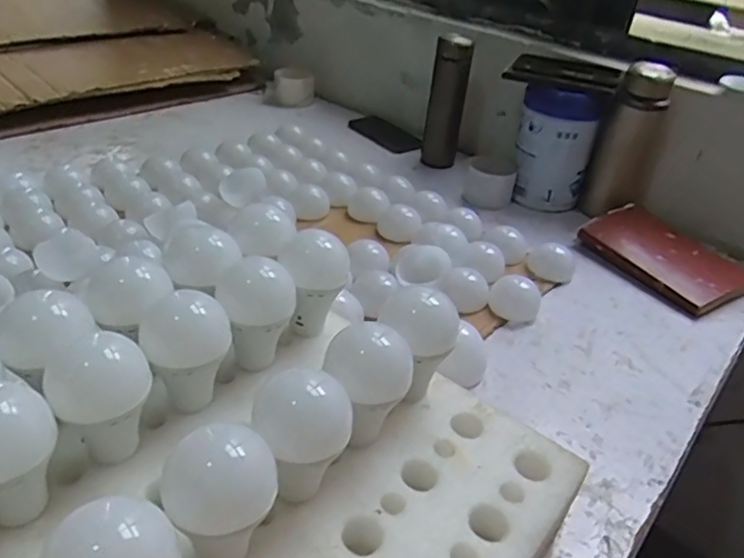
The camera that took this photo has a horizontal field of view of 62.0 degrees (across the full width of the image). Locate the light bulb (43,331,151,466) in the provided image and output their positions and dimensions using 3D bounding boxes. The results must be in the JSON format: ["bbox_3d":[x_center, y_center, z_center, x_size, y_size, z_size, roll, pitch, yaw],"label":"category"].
[{"bbox_3d":[-0.188,0.089,0.437,0.064,0.097,0.064,-10,38,-22],"label":"light bulb"}]

